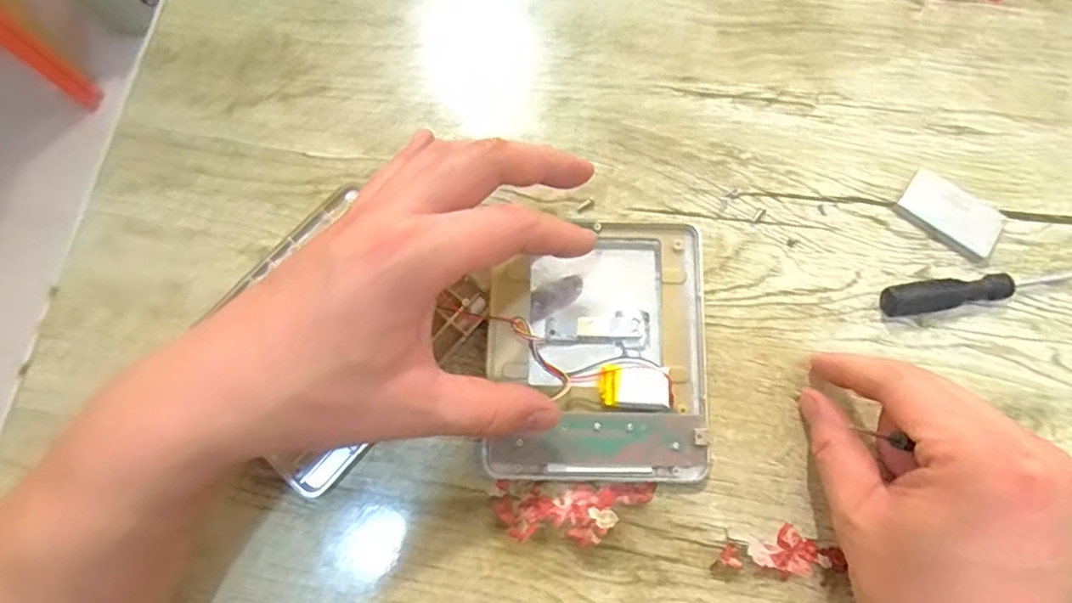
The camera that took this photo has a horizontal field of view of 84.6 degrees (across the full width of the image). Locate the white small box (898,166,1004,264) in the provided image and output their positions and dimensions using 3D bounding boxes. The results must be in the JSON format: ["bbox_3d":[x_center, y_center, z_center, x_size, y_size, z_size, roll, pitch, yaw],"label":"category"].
[{"bbox_3d":[0.219,-0.047,0.311,0.051,0.005,0.031,34,77,9],"label":"white small box"}]

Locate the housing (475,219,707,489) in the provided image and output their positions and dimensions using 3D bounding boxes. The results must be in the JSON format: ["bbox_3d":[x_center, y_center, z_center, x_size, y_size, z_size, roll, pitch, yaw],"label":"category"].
[{"bbox_3d":[0.030,0.023,0.289,0.103,0.017,0.125,2,74,0],"label":"housing"}]

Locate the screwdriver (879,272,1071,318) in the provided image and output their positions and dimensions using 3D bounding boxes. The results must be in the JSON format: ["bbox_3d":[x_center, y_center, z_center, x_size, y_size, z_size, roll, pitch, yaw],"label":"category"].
[{"bbox_3d":[0.224,-0.006,0.296,0.101,0.011,0.014,-8,74,-2],"label":"screwdriver"}]

